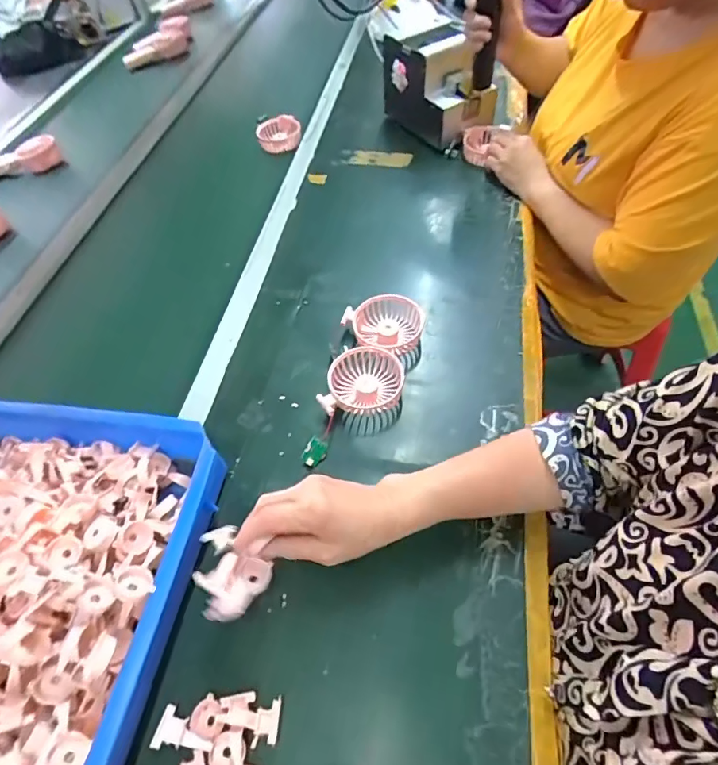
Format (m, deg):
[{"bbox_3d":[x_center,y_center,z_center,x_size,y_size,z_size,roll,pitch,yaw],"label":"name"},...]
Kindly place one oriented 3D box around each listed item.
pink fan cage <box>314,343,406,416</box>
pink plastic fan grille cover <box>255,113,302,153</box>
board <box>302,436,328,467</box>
[{"bbox_3d":[0.006,0.003,0.567,0.087,0.034,0.098,8,56,13],"label":"pink fan cage"},{"bbox_3d":[-0.163,-0.513,0.966,0.093,0.058,0.045,-21,55,-7],"label":"pink plastic fan grille cover"},{"bbox_3d":[-0.049,0.080,0.531,0.031,0.026,0.007,-60,26,-9],"label":"board"}]

